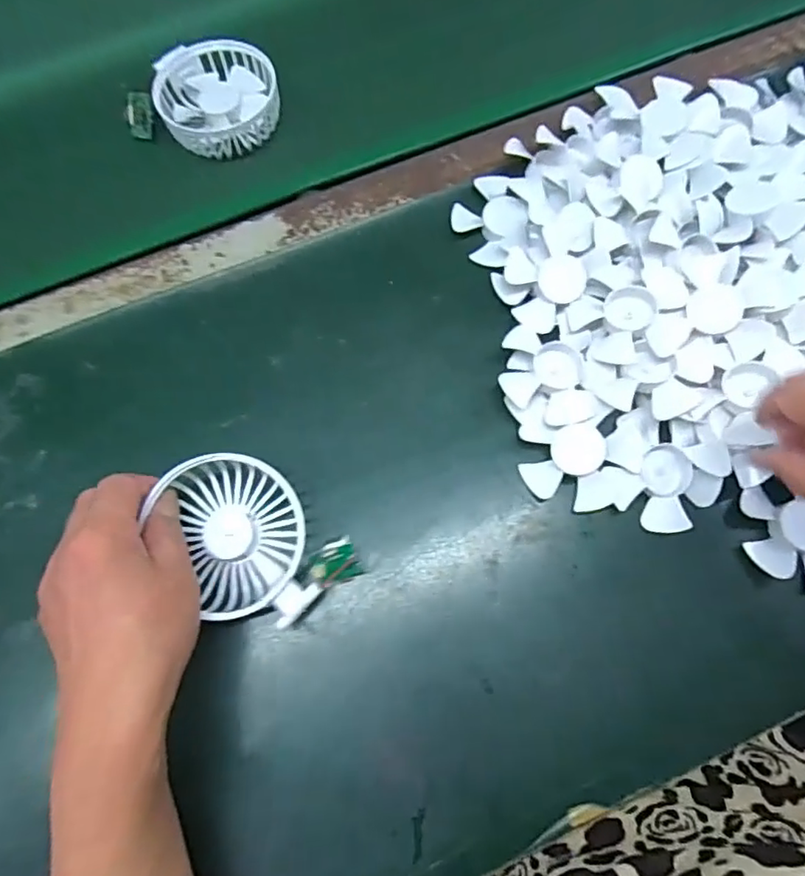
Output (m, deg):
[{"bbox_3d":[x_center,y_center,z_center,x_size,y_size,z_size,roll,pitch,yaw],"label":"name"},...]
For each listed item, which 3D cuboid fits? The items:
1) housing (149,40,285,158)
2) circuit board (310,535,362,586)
[{"bbox_3d":[-0.139,-0.259,0.445,0.089,0.026,0.091,0,74,0],"label":"housing"},{"bbox_3d":[-0.041,0.074,0.346,0.028,0.017,0.024,-24,75,-7],"label":"circuit board"}]

